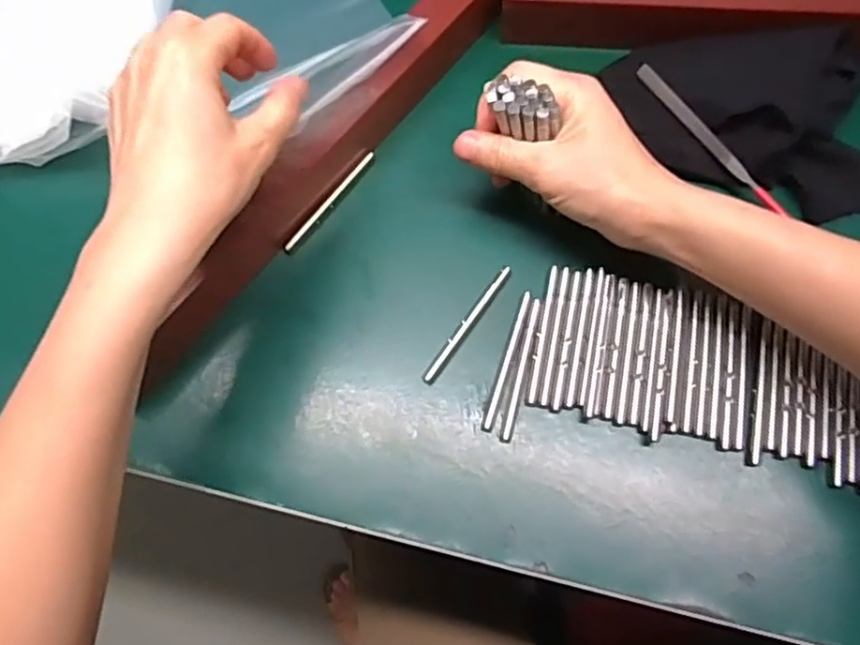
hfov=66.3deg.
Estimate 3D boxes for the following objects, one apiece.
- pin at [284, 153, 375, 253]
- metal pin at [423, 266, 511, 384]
[{"bbox_3d":[-0.059,-0.072,0.390,0.006,0.004,0.079,36,76,11],"label":"pin"},{"bbox_3d":[0.021,0.000,0.359,0.006,0.004,0.078,34,75,11],"label":"metal pin"}]

